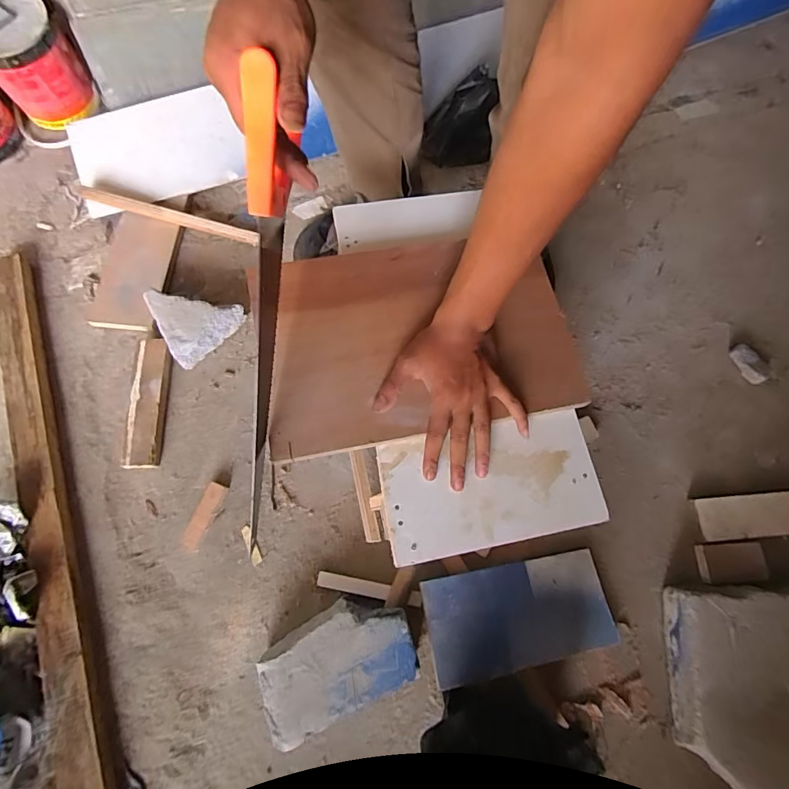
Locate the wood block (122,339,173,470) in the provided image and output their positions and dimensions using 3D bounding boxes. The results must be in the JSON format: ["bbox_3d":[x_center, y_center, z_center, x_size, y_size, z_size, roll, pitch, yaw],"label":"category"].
[{"bbox_3d":[-0.395,0.012,0.721,0.047,0.031,0.211,-1,73,-3],"label":"wood block"}]

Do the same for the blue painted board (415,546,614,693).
[{"bbox_3d":[0.179,0.313,0.638,0.267,0.012,0.132,-7,70,-11],"label":"blue painted board"}]

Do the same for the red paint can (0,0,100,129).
[{"bbox_3d":[-0.671,-0.627,0.837,0.141,0.124,0.156,-15,74,-7],"label":"red paint can"}]

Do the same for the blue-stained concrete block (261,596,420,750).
[{"bbox_3d":[-0.076,0.353,0.602,0.196,0.073,0.117,-23,75,-9],"label":"blue-stained concrete block"}]

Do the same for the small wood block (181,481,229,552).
[{"bbox_3d":[-0.287,0.183,0.671,0.029,0.018,0.100,19,73,4],"label":"small wood block"}]

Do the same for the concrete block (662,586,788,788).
[{"bbox_3d":[0.499,0.393,0.621,0.209,0.075,0.248,6,72,0],"label":"concrete block"}]

